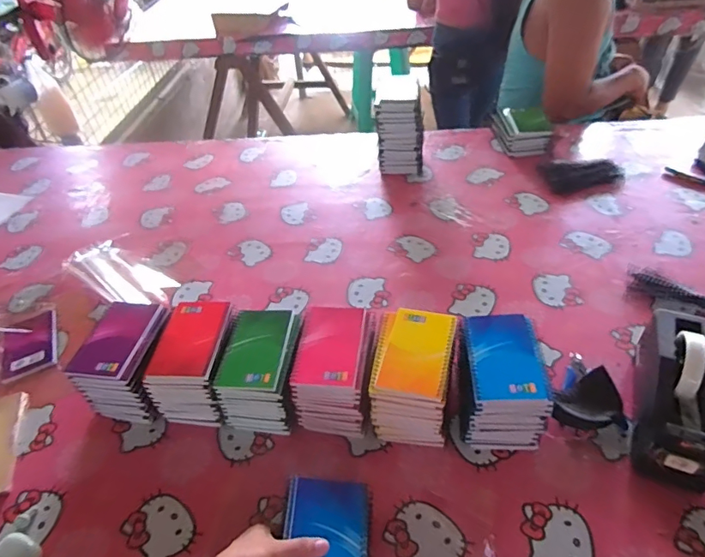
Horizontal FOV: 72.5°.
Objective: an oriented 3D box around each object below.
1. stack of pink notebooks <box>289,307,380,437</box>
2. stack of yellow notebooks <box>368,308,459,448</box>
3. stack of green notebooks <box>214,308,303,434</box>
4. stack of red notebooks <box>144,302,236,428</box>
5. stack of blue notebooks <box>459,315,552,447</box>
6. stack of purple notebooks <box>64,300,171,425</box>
[{"bbox_3d":[-0.022,0.127,0.668,0.098,0.107,0.142,4,45,10],"label":"stack of pink notebooks"},{"bbox_3d":[0.080,0.131,0.643,0.100,0.109,0.144,5,46,11],"label":"stack of yellow notebooks"},{"bbox_3d":[-0.124,0.128,0.671,0.096,0.108,0.135,2,45,8],"label":"stack of green notebooks"},{"bbox_3d":[-0.217,0.119,0.687,0.093,0.106,0.140,2,45,8],"label":"stack of red notebooks"},{"bbox_3d":[0.190,0.134,0.633,0.097,0.108,0.140,-1,45,5],"label":"stack of blue notebooks"},{"bbox_3d":[-0.322,0.120,0.704,0.106,0.108,0.140,1,45,7],"label":"stack of purple notebooks"}]

